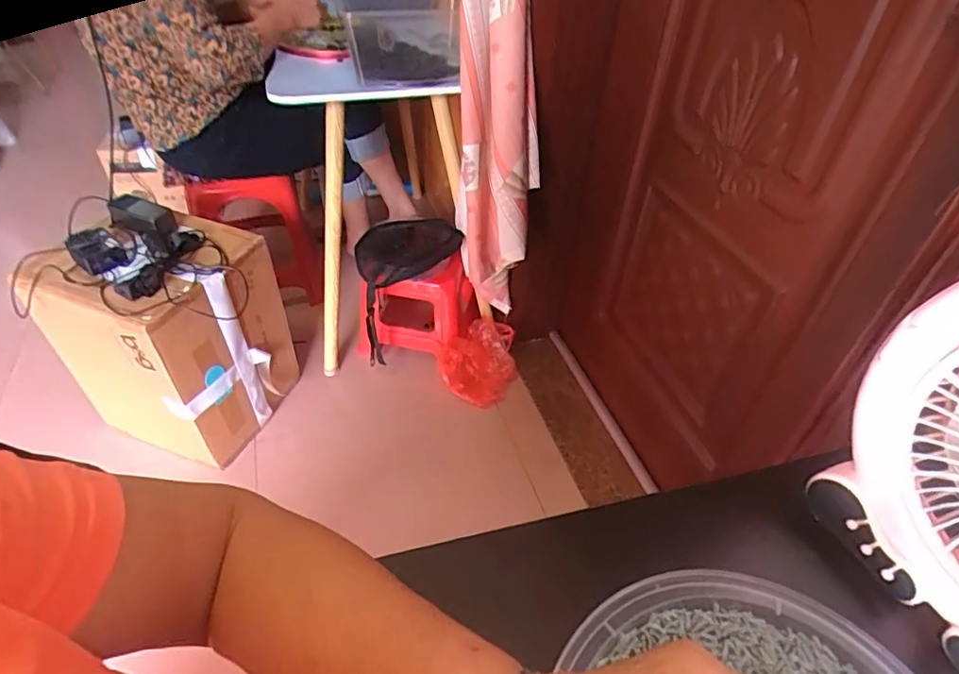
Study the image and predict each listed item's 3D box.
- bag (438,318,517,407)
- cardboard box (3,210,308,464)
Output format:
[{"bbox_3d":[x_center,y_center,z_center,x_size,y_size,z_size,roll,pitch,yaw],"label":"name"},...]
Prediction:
[{"bbox_3d":[-0.005,0.061,1.449,0.198,0.152,0.198,3,43,1],"label":"bag"},{"bbox_3d":[-0.670,-0.020,1.231,0.392,0.412,0.345,13,44,11],"label":"cardboard box"}]

